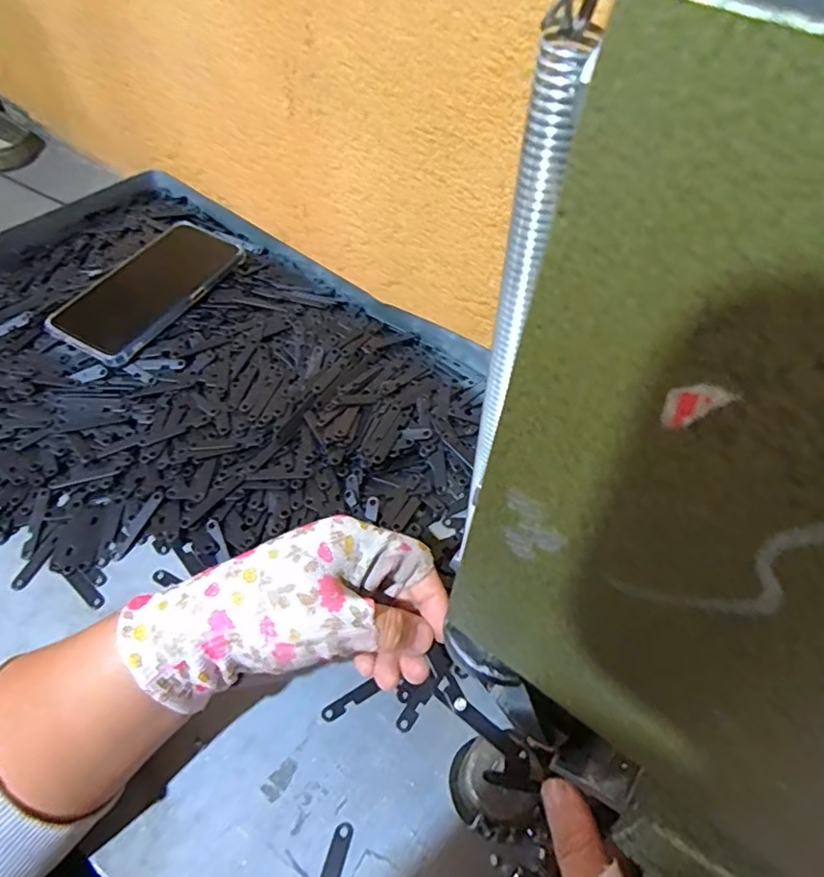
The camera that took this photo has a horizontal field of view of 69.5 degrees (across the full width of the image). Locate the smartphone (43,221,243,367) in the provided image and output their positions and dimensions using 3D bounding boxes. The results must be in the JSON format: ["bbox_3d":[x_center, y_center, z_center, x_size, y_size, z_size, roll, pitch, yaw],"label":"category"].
[{"bbox_3d":[-0.225,-0.130,0.511,0.084,0.015,0.162,27,61,14],"label":"smartphone"}]

